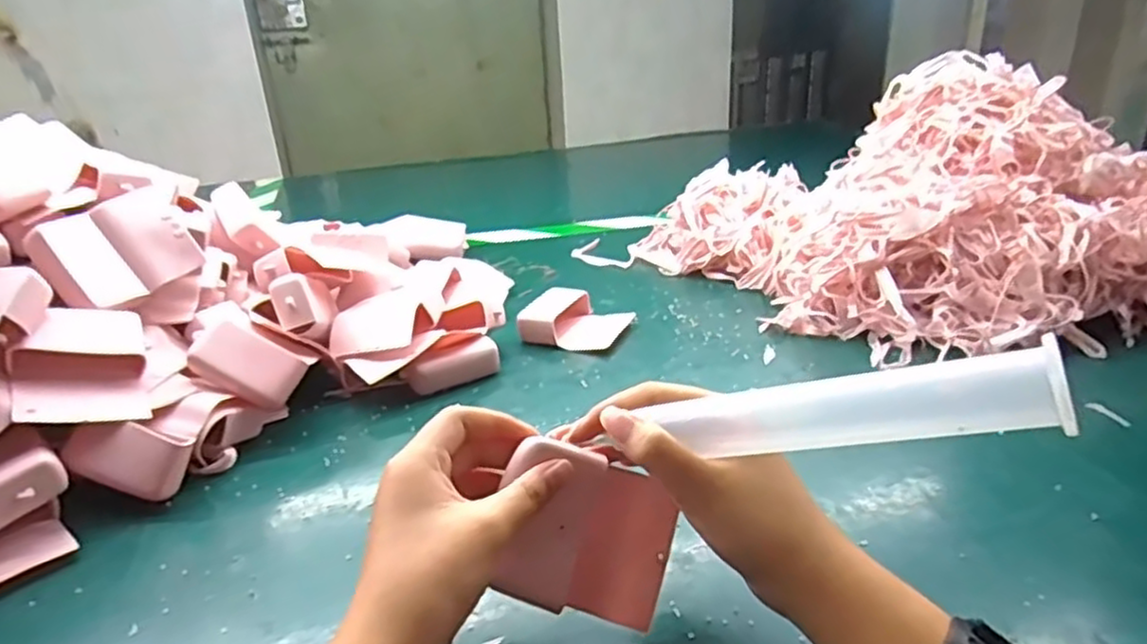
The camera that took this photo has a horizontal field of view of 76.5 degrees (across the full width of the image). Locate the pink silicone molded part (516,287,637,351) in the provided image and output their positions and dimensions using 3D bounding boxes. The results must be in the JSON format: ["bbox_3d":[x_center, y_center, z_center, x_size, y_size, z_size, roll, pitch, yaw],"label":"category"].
[{"bbox_3d":[0.004,-0.005,0.653,0.082,0.030,0.078,7,28,23],"label":"pink silicone molded part"}]

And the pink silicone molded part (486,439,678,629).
[{"bbox_3d":[0.006,0.099,0.342,0.086,0.070,0.013,22,-14,-23],"label":"pink silicone molded part"}]

